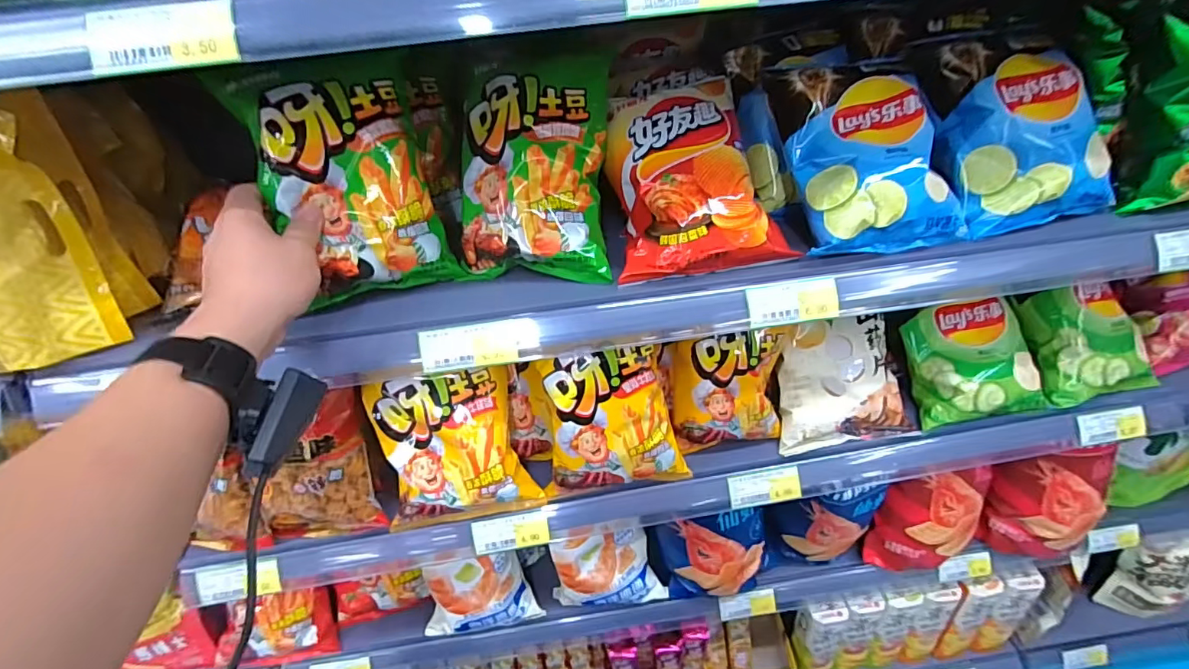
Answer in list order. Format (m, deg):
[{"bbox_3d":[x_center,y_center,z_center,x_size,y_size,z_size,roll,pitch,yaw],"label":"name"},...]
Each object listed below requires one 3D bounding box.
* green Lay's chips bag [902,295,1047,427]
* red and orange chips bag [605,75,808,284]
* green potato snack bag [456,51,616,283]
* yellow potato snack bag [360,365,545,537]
[{"bbox_3d":[0.457,0.033,0.625,0.138,0.055,0.140,-9,73,8],"label":"green Lay's chips bag"},{"bbox_3d":[0.094,-0.156,0.504,0.156,0.060,0.212,-7,70,1],"label":"red and orange chips bag"},{"bbox_3d":[-0.059,-0.160,0.489,0.140,0.211,0.042,2,0,3],"label":"green potato snack bag"},{"bbox_3d":[-0.151,0.123,0.556,0.158,0.170,0.055,-9,6,1],"label":"yellow potato snack bag"}]

